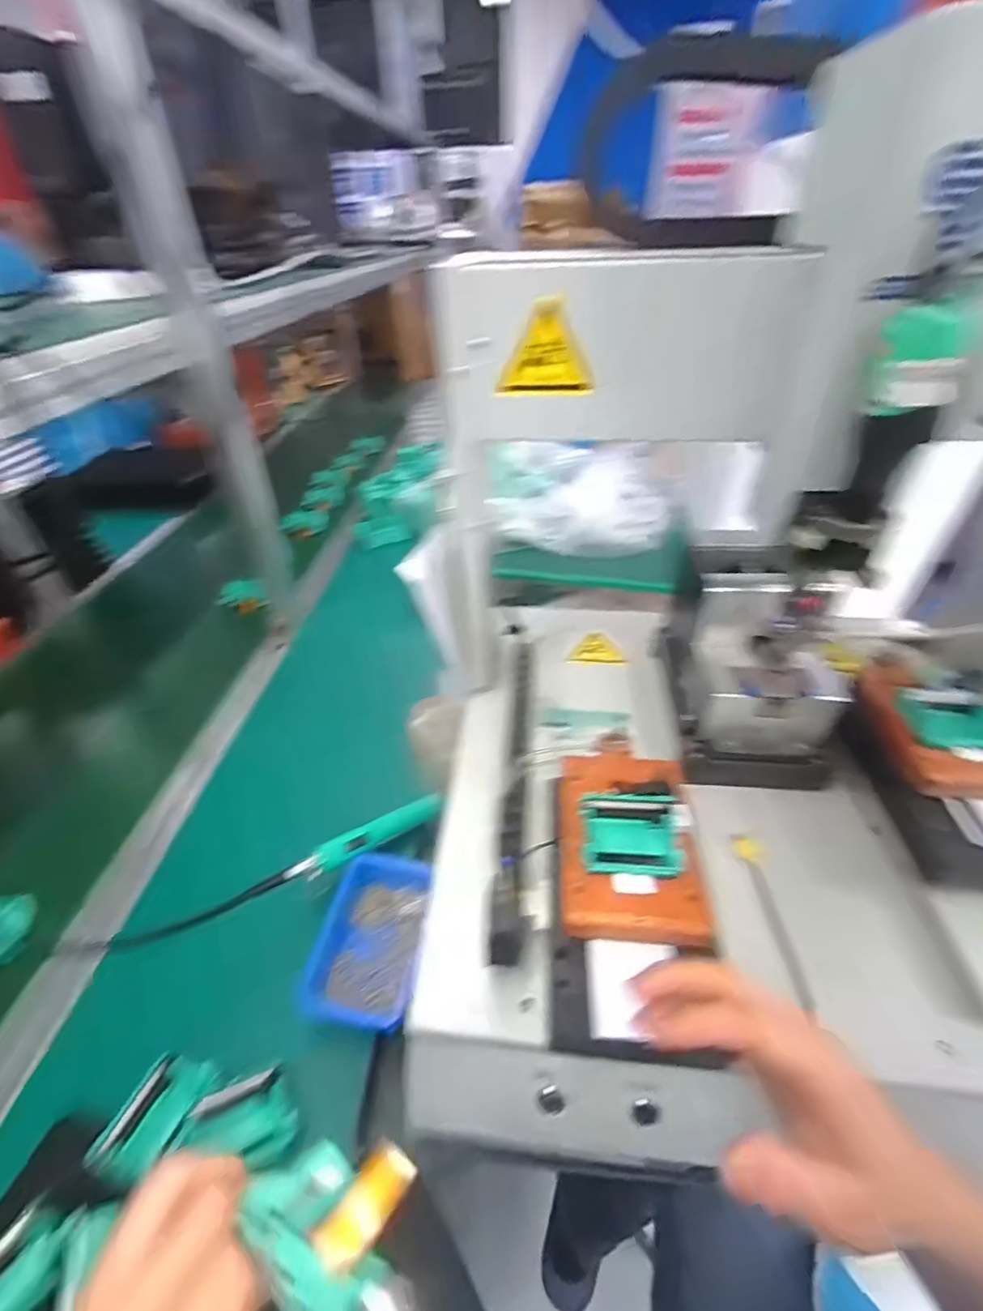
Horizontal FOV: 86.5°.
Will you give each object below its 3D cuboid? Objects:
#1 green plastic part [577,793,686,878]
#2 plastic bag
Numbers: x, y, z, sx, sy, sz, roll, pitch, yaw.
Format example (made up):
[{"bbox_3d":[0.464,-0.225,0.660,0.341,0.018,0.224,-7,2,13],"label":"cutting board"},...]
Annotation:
[{"bbox_3d":[0.106,0.135,0.397,0.073,0.013,0.061,0,40,2],"label":"green plastic part"},{"bbox_3d":[0.209,-0.375,1.225,0.422,0.227,0.230,2,40,4],"label":"plastic bag"}]

